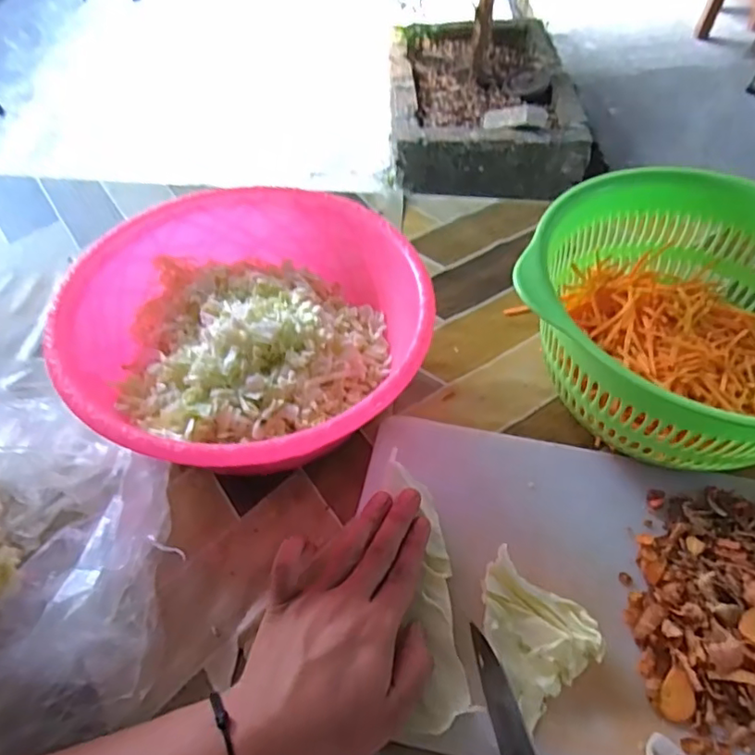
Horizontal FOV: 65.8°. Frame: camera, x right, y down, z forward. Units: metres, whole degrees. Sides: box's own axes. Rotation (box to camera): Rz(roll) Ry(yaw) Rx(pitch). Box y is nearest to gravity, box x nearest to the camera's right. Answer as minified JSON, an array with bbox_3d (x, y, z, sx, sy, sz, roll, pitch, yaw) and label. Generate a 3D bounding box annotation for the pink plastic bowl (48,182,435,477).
[{"bbox_3d":[-0.086,-0.025,0.417,0.228,0.090,0.233,0,52,-1],"label":"pink plastic bowl"}]

